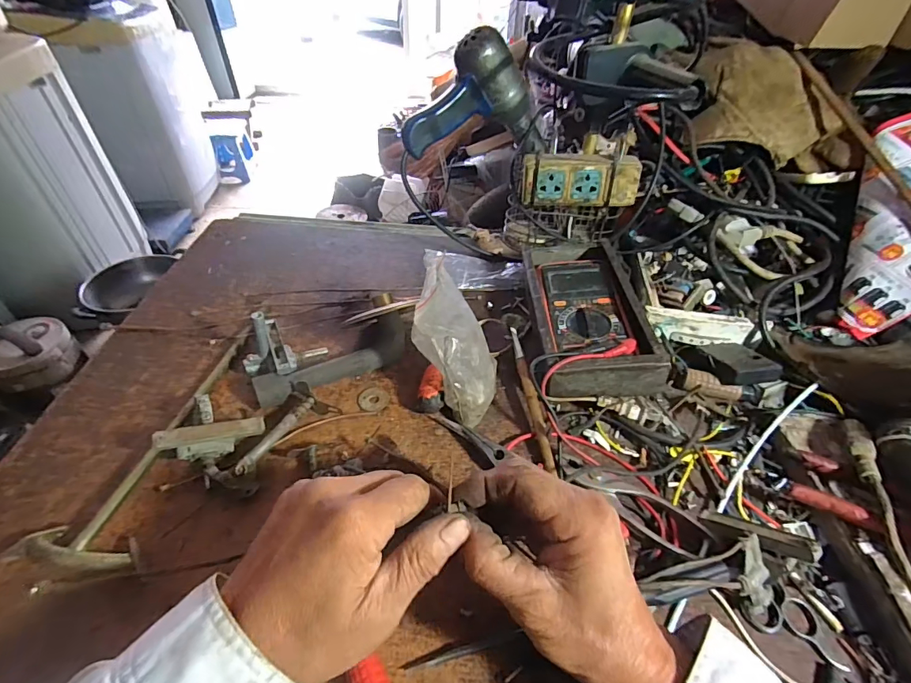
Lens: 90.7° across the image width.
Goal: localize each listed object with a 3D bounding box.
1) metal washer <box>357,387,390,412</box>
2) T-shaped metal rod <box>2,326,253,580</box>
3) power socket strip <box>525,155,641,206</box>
[{"bbox_3d":[-0.078,0.055,0.430,0.029,0.004,0.029,1,43,-1],"label":"metal washer"},{"bbox_3d":[-0.251,0.066,0.378,0.085,0.019,0.240,2,43,-1],"label":"T-shaped metal rod"},{"bbox_3d":[0.147,-0.193,0.537,0.135,0.054,0.029,4,43,2],"label":"power socket strip"}]

